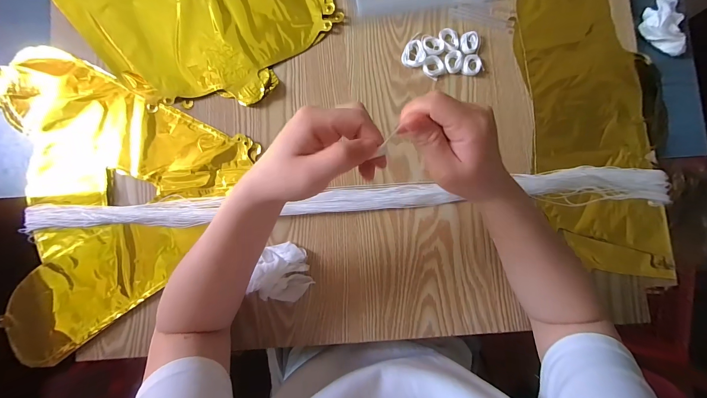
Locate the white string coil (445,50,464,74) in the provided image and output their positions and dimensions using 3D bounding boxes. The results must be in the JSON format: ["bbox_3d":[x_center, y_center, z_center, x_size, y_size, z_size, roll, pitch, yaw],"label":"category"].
[{"bbox_3d":[0.135,-0.184,0.399,0.023,0.004,0.030,-4,86,0],"label":"white string coil"}]

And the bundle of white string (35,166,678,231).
[{"bbox_3d":[-0.001,0.000,0.381,0.820,0.026,0.045,-3,86,0],"label":"bundle of white string"}]

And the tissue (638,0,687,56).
[{"bbox_3d":[0.432,-0.244,0.414,0.057,0.021,0.083,1,86,1],"label":"tissue"}]

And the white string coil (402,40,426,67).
[{"bbox_3d":[0.082,-0.195,0.403,0.030,0.007,0.036,24,86,2],"label":"white string coil"}]

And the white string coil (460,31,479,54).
[{"bbox_3d":[0.156,-0.210,0.403,0.024,0.006,0.031,5,86,1],"label":"white string coil"}]

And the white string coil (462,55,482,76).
[{"bbox_3d":[0.159,-0.179,0.400,0.024,0.006,0.029,16,86,2],"label":"white string coil"}]

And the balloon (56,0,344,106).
[{"bbox_3d":[-0.264,-0.271,0.402,0.433,0.019,0.230,26,86,2],"label":"balloon"}]

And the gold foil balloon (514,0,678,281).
[{"bbox_3d":[0.314,-0.108,0.391,0.159,0.010,0.409,-4,86,0],"label":"gold foil balloon"}]

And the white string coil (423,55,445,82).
[{"bbox_3d":[0.108,-0.176,0.399,0.029,0.006,0.026,35,87,3],"label":"white string coil"}]

